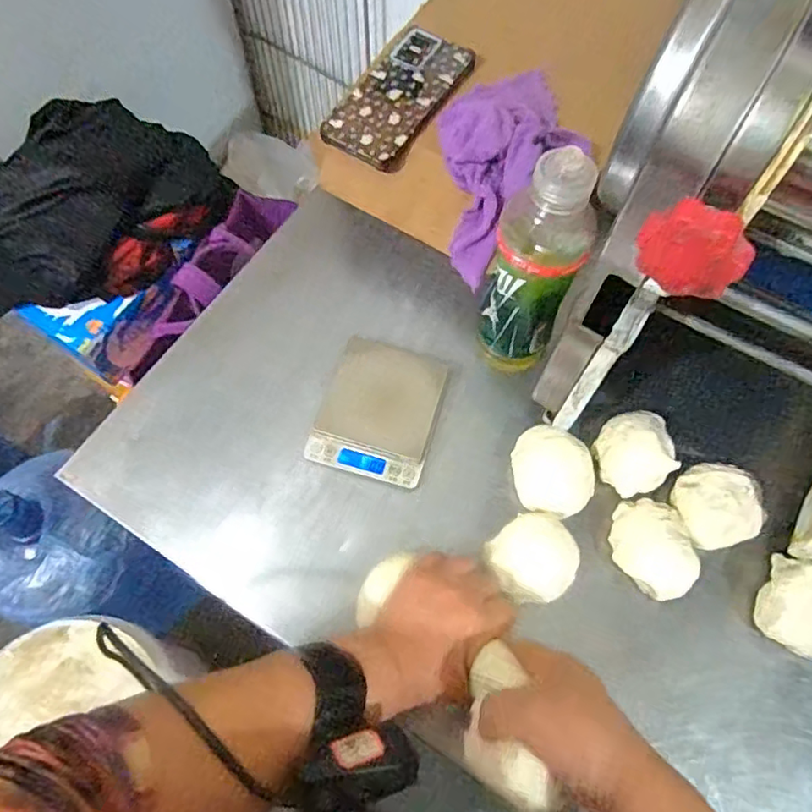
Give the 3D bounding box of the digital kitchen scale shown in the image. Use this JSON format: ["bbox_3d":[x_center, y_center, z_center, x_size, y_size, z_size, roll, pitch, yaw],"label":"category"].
[{"bbox_3d":[-0.024,0.005,0.546,0.100,0.023,0.122,15,67,5],"label":"digital kitchen scale"}]

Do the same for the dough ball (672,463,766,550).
[{"bbox_3d":[0.262,0.084,0.512,0.069,0.037,0.068,0,67,-1],"label":"dough ball"}]

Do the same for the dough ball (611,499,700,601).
[{"bbox_3d":[0.202,0.117,0.495,0.065,0.038,0.078,-6,67,-4],"label":"dough ball"}]

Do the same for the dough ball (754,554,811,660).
[{"bbox_3d":[0.311,0.160,0.475,0.057,0.048,0.068,26,69,10],"label":"dough ball"}]

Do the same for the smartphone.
[{"bbox_3d":[-0.005,-0.302,0.584,0.080,0.011,0.166,31,75,4],"label":"smartphone"}]

